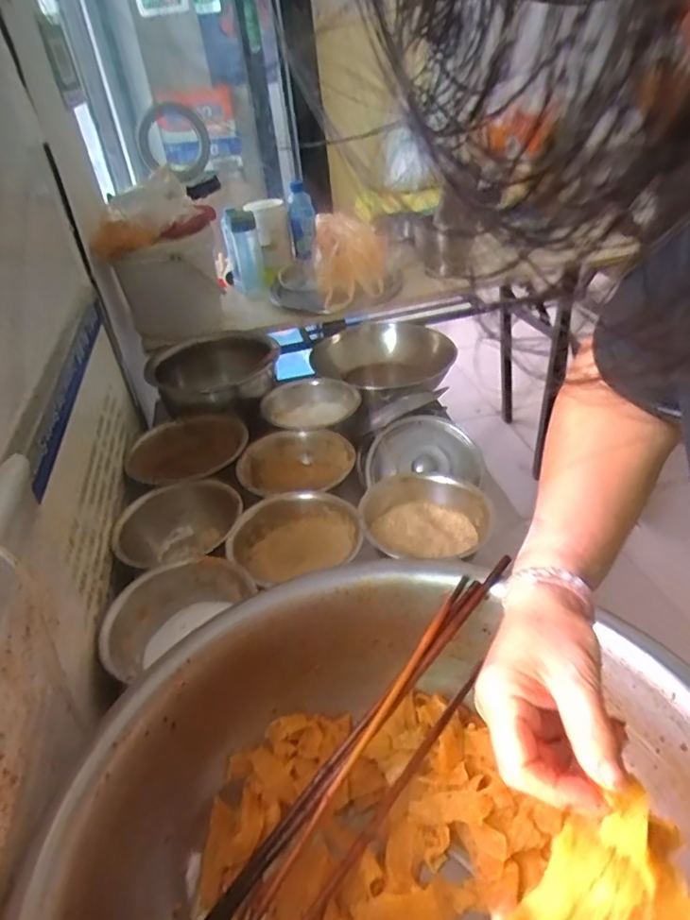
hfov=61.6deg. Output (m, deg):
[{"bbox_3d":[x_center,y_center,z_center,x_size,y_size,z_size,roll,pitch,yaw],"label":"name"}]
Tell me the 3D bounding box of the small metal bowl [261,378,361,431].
[{"bbox_3d":[-0.051,-0.103,1.103,0.158,0.052,0.168,-28,39,-27],"label":"small metal bowl"}]

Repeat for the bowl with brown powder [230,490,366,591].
[{"bbox_3d":[-0.068,0.128,0.822,0.183,0.073,0.165,-18,36,-15],"label":"bowl with brown powder"}]

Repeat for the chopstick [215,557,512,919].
[{"bbox_3d":[0.020,0.259,0.543,0.436,0.016,0.015,-47,46,-12],"label":"chopstick"}]

